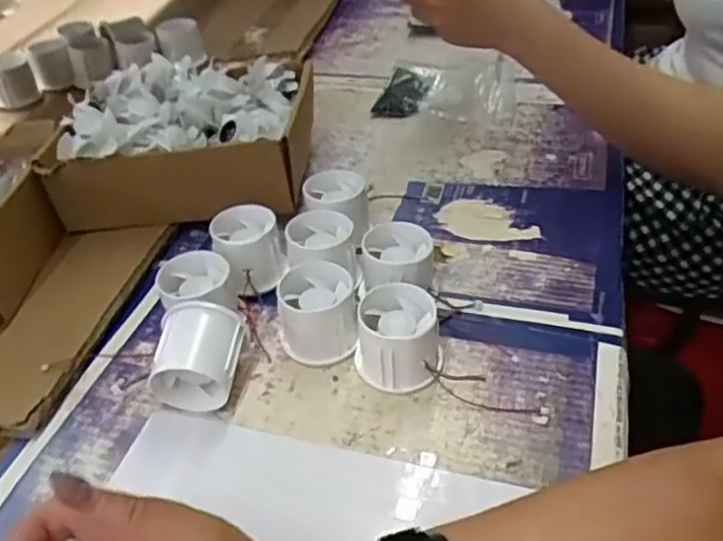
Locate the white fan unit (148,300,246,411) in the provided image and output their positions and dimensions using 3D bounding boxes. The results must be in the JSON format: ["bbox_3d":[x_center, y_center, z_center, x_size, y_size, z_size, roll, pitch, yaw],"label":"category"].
[{"bbox_3d":[-0.107,0.058,0.424,0.056,0.056,0.051,1,41,9],"label":"white fan unit"}]

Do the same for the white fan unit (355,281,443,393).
[{"bbox_3d":[0.024,0.045,0.431,0.054,0.050,0.053,-4,40,3],"label":"white fan unit"}]

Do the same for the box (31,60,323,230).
[{"bbox_3d":[-0.153,-0.120,0.595,0.209,0.085,0.184,-1,41,7],"label":"box"}]

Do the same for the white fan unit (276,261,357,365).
[{"bbox_3d":[-0.031,0.030,0.453,0.054,0.052,0.049,-9,40,-3],"label":"white fan unit"}]

